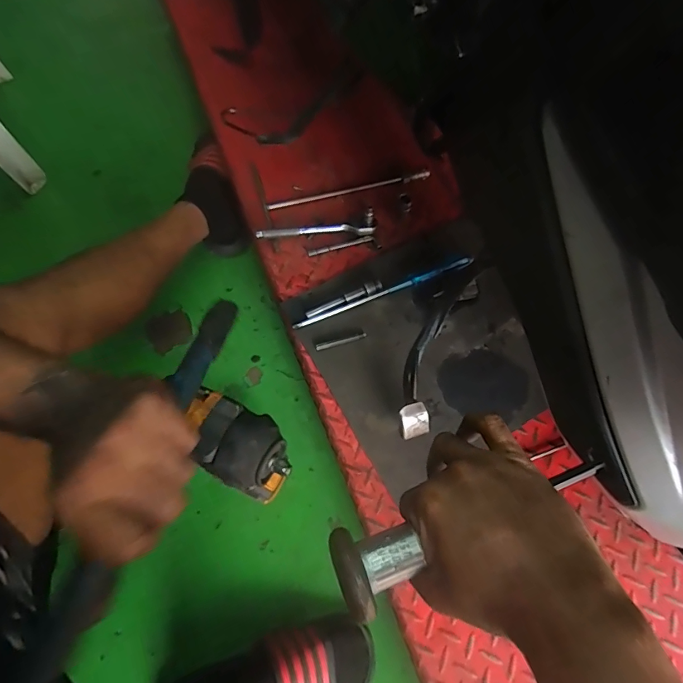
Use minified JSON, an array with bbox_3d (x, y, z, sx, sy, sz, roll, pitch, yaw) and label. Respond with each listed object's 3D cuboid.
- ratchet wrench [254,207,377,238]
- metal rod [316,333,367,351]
[{"bbox_3d":[-0.040,-0.180,0.689,0.186,0.038,0.026,-6,65,-5],"label":"ratchet wrench"},{"bbox_3d":[-0.001,0.000,0.627,0.075,0.004,0.009,-15,67,-9],"label":"metal rod"}]

